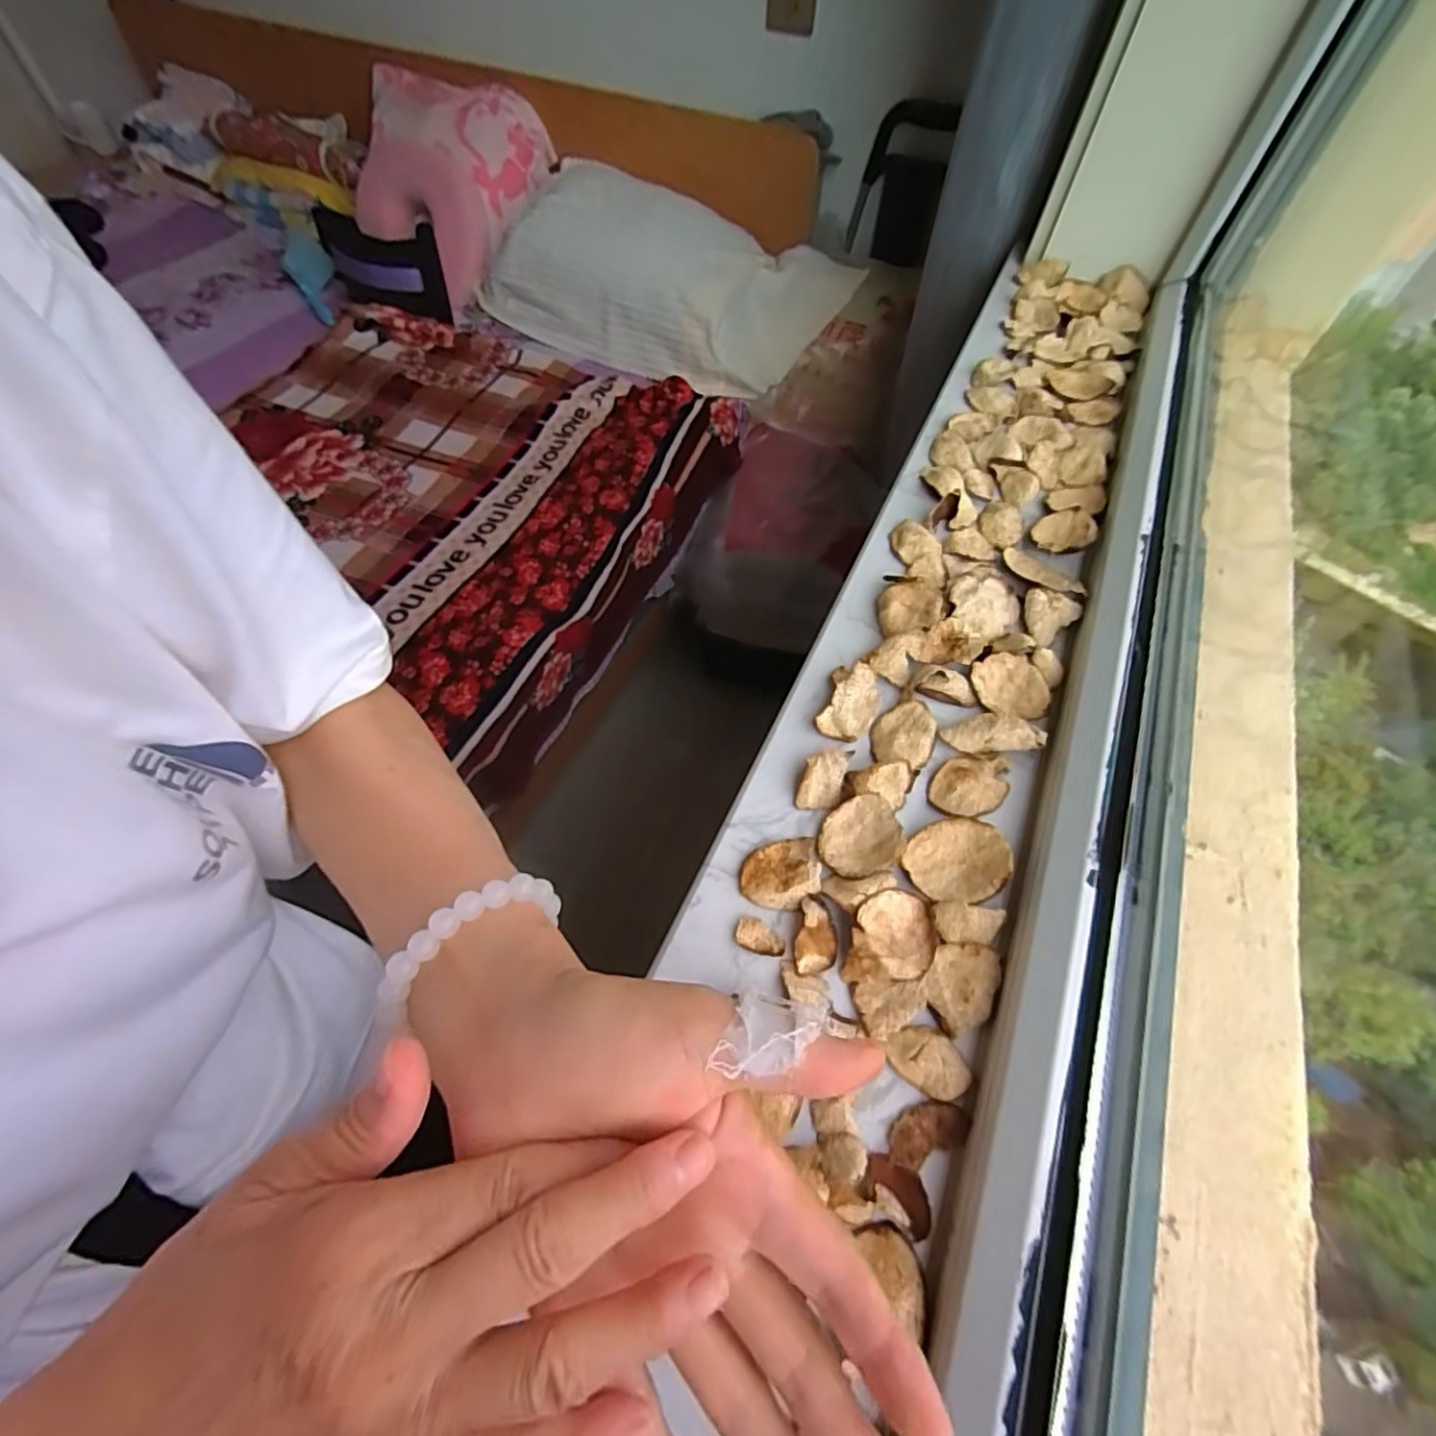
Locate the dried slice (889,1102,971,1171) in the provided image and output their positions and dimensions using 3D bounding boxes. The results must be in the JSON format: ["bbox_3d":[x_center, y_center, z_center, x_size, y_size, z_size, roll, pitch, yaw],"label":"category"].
[{"bbox_3d":[0.091,0.180,0.276,0.038,0.007,0.019,-13,60,-12],"label":"dried slice"}]

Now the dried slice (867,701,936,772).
[{"bbox_3d":[0.112,0.009,0.378,0.035,0.007,0.048,30,61,14],"label":"dried slice"}]

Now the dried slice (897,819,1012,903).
[{"bbox_3d":[0.126,0.074,0.331,0.047,0.016,0.043,2,58,-3],"label":"dried slice"}]

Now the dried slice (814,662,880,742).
[{"bbox_3d":[0.082,-0.011,0.388,0.032,0.017,0.051,21,59,9],"label":"dried slice"}]

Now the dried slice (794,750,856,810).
[{"bbox_3d":[0.060,0.034,0.361,0.023,0.013,0.037,17,58,6],"label":"dried slice"}]

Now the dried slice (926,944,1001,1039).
[{"bbox_3d":[0.117,0.128,0.305,0.030,0.006,0.044,27,60,12],"label":"dried slice"}]

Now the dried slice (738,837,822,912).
[{"bbox_3d":[0.032,0.081,0.332,0.041,0.011,0.036,-5,58,-5],"label":"dried slice"}]

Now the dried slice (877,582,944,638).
[{"bbox_3d":[0.130,-0.072,0.429,0.042,0.013,0.045,5,58,-1],"label":"dried slice"}]

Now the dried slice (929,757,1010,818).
[{"bbox_3d":[0.147,0.038,0.366,0.052,0.005,0.034,-22,62,-16],"label":"dried slice"}]

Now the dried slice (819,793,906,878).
[{"bbox_3d":[0.076,0.064,0.338,0.043,0.011,0.040,2,58,-3],"label":"dried slice"}]

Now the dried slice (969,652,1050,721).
[{"bbox_3d":[0.184,-0.018,0.400,0.042,0.016,0.045,2,58,-3],"label":"dried slice"}]

